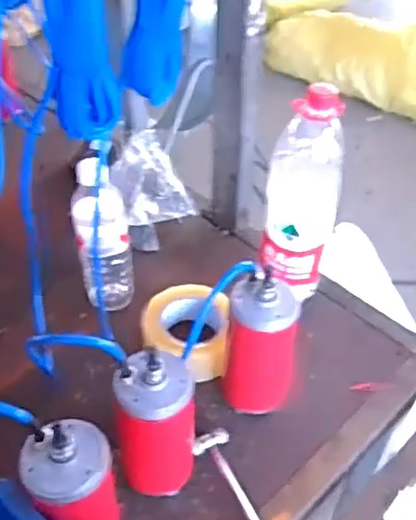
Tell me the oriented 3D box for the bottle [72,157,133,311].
[{"bbox_3d":[-0.136,-0.026,0.831,0.070,0.220,0.067,-7,45,-9],"label":"bottle"}]

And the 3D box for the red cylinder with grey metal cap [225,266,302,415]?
[{"bbox_3d":[0.059,0.100,0.734,0.077,0.174,0.064,7,44,5],"label":"red cylinder with grey metal cap"}]

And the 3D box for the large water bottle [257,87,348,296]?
[{"bbox_3d":[0.118,-0.071,0.810,0.091,0.277,0.082,7,44,5],"label":"large water bottle"}]

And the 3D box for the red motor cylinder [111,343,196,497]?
[{"bbox_3d":[-0.054,0.168,0.655,0.077,0.186,0.070,-7,45,-9],"label":"red motor cylinder"}]

